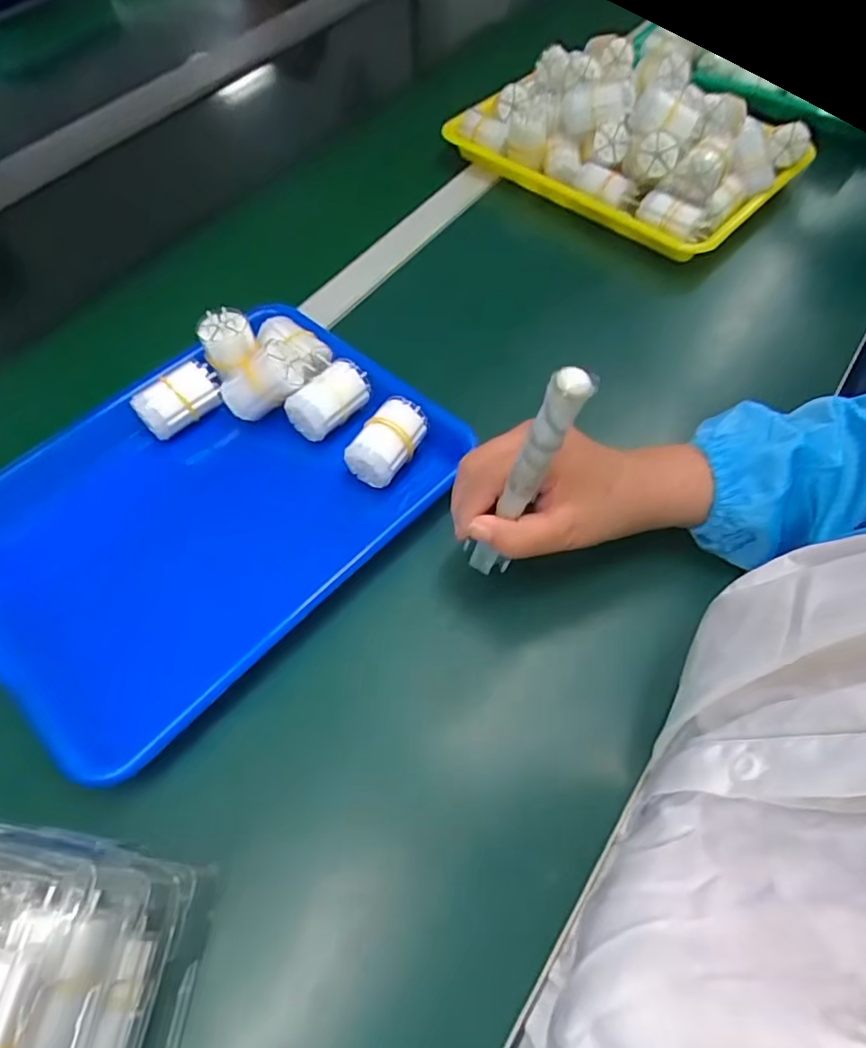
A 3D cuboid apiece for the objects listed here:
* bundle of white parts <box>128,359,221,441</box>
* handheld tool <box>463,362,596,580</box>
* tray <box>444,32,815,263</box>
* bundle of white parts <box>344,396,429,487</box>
[{"bbox_3d":[-0.196,-0.098,0.476,0.036,0.032,0.061,35,65,21],"label":"bundle of white parts"},{"bbox_3d":[0.047,-0.020,0.326,0.015,0.152,0.020,-10,56,-22],"label":"handheld tool"},{"bbox_3d":[0.187,-0.390,0.621,0.306,0.078,0.167,35,65,22],"label":"tray"},{"bbox_3d":[-0.031,-0.060,0.449,0.034,0.033,0.062,29,63,19],"label":"bundle of white parts"}]

